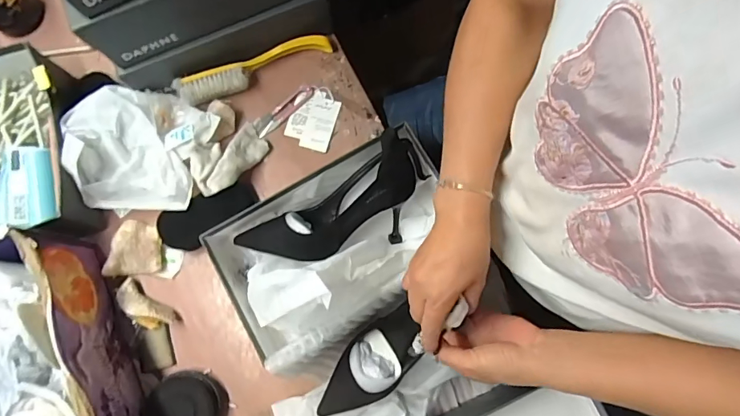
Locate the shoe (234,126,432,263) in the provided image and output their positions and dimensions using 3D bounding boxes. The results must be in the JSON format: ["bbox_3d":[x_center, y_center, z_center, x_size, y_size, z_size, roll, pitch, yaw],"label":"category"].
[{"bbox_3d":[-0.038,0.013,0.583,0.243,0.088,0.103,-32,80,-5],"label":"shoe"}]

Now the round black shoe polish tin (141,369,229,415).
[{"bbox_3d":[-0.236,0.254,0.578,0.095,0.035,0.084,-11,79,-1],"label":"round black shoe polish tin"}]

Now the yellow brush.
[{"bbox_3d":[-0.164,-0.205,0.661,0.236,0.042,0.043,-23,79,-3],"label":"yellow brush"}]

